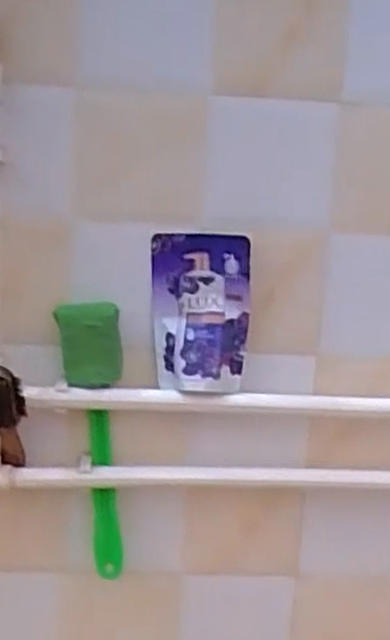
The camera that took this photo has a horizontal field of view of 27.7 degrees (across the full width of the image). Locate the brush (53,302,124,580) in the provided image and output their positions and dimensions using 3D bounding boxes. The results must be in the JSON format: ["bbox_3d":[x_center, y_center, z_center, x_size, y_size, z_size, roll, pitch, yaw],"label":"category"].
[{"bbox_3d":[-0.119,0.153,0.963,0.073,0.348,0.054,-5,8,-11],"label":"brush"}]

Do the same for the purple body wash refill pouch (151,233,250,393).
[{"bbox_3d":[0.008,-0.008,0.958,0.120,0.180,0.039,-2,8,7],"label":"purple body wash refill pouch"}]

